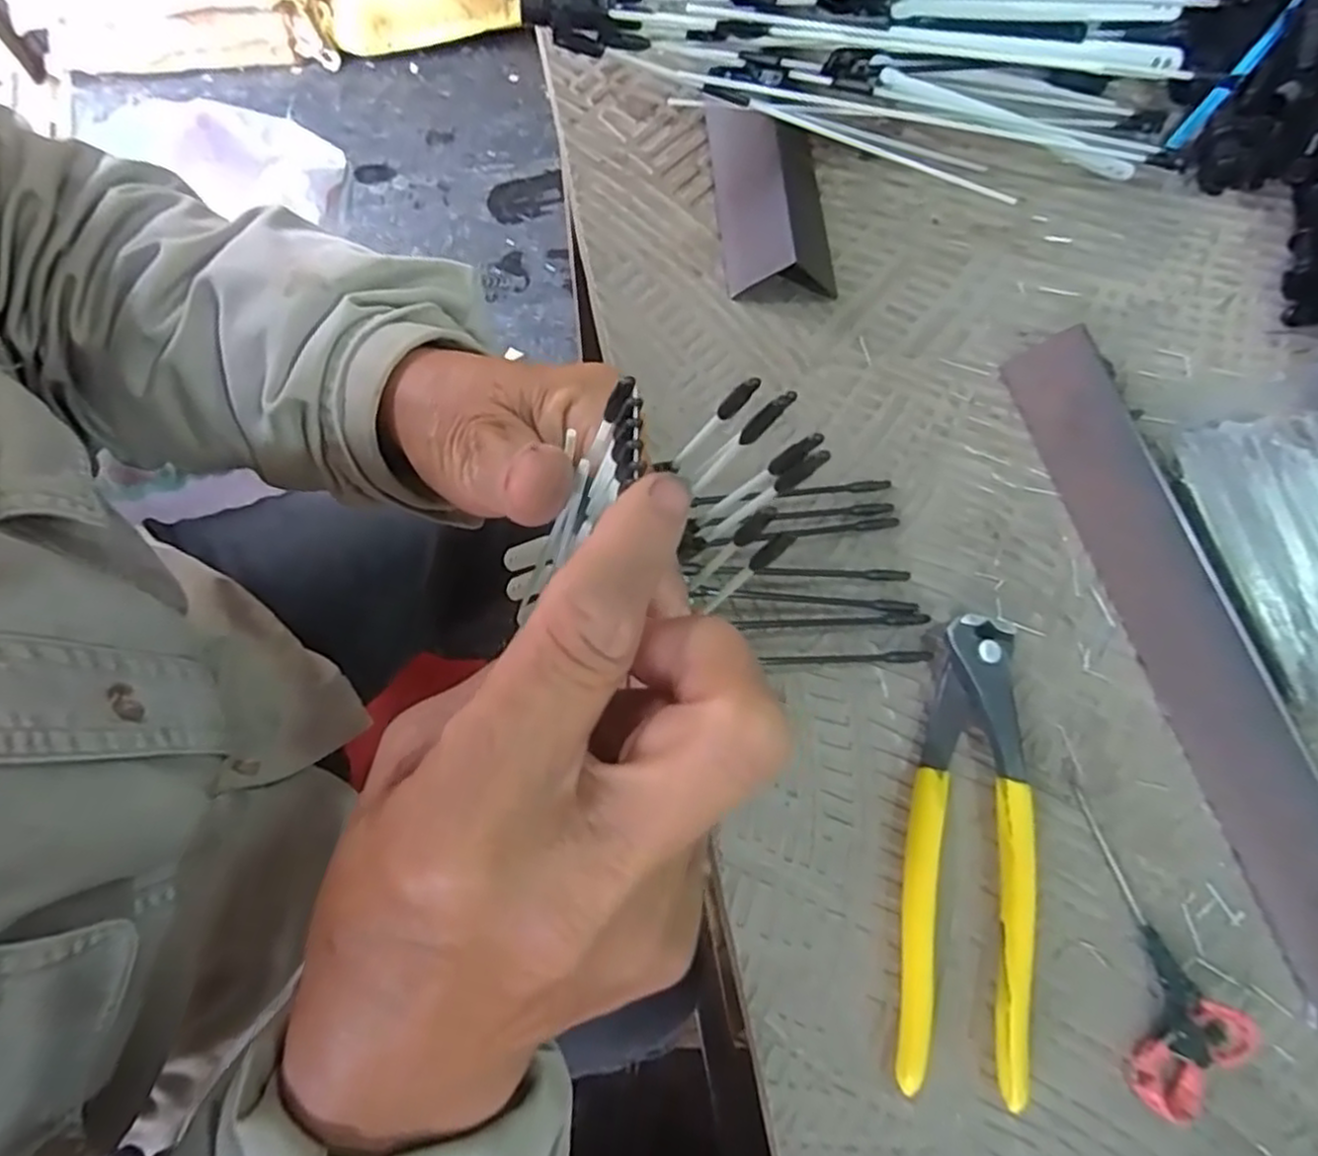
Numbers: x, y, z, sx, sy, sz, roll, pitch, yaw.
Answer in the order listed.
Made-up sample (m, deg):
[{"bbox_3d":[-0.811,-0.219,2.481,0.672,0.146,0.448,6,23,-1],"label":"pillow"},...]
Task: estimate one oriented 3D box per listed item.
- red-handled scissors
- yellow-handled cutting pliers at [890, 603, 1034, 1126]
[{"bbox_3d":[0.182,0.122,0.271,0.043,0.008,0.129,-5,74,-5],"label":"red-handled scissors"},{"bbox_3d":[0.114,0.096,0.271,0.044,0.012,0.162,9,73,-1],"label":"yellow-handled cutting pliers"}]

